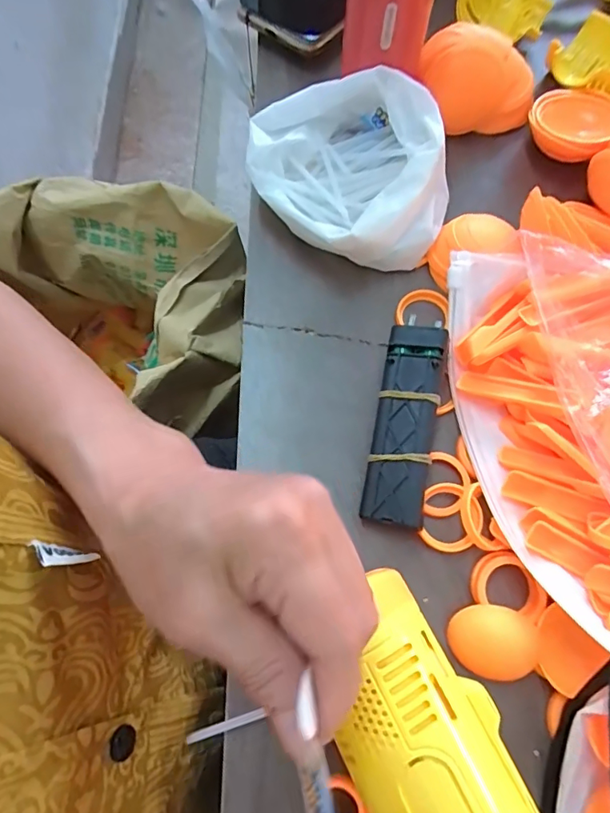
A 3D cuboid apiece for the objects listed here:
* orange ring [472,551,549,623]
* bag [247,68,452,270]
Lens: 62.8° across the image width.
[{"bbox_3d":[0.102,0.088,0.250,0.034,0.013,0.030,18,72,5],"label":"orange ring"},{"bbox_3d":[0.026,-0.142,0.307,0.114,0.057,0.100,-5,71,-2],"label":"bag"}]

